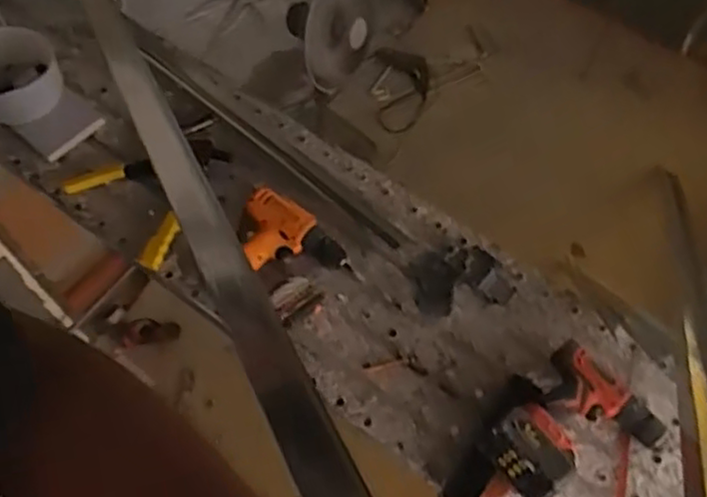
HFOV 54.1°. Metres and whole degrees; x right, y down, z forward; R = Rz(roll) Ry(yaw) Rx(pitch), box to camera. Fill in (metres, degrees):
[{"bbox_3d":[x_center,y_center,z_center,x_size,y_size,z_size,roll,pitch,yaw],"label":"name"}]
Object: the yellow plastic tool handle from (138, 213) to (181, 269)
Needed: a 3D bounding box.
[{"bbox_3d":[-0.316,-0.012,1.136,0.029,0.033,0.104,36,105,16],"label":"yellow plastic tool handle"}]

